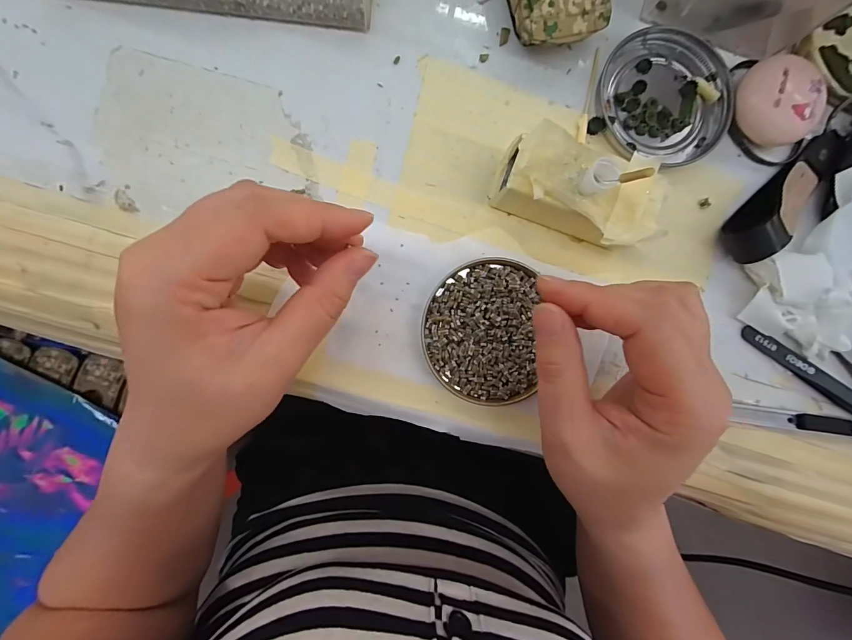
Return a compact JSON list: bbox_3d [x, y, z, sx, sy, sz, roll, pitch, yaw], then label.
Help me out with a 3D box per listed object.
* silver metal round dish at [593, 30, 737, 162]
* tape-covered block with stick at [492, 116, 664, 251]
[{"bbox_3d":[0.140,-0.132,0.225,0.074,0.008,0.073,0,91,-4],"label":"silver metal round dish"},{"bbox_3d":[0.079,-0.067,0.202,0.081,0.044,0.048,20,89,-4],"label":"tape-covered block with stick"}]

